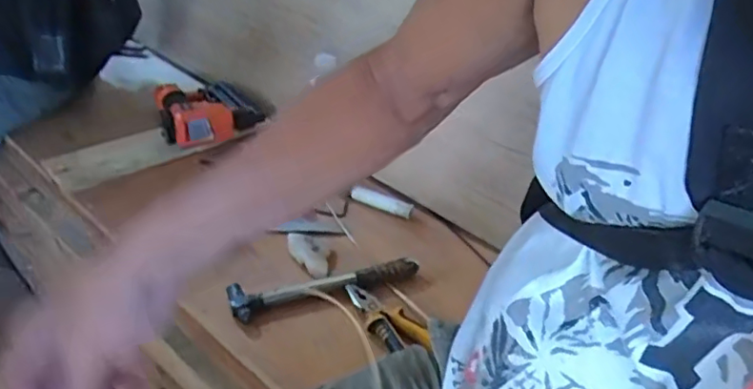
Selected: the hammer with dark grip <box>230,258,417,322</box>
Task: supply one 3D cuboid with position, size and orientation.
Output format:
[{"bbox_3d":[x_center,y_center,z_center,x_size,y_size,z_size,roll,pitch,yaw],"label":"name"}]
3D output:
[{"bbox_3d":[-0.056,0.110,0.686,0.229,0.021,0.047,-7,39,-17],"label":"hammer with dark grip"}]

